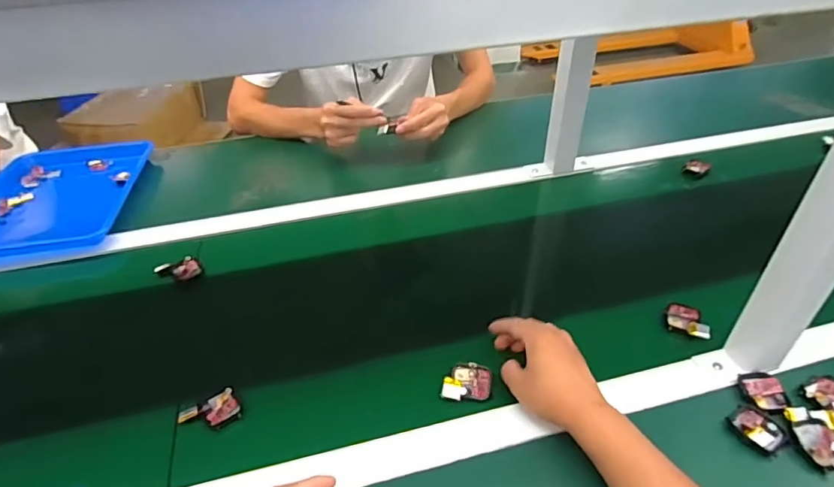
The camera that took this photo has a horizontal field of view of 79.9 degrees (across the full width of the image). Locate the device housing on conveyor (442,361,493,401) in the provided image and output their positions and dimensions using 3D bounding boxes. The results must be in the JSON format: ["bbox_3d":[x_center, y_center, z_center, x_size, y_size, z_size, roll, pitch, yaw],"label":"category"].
[{"bbox_3d":[0.054,0.145,0.526,0.051,0.007,0.041,4,39,8],"label":"device housing on conveyor"}]

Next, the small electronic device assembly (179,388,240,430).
[{"bbox_3d":[-0.212,0.176,0.514,0.057,0.010,0.039,-26,44,-26],"label":"small electronic device assembly"}]

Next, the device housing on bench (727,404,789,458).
[{"bbox_3d":[0.326,0.177,0.477,0.036,0.012,0.046,-22,43,-23],"label":"device housing on bench"}]

